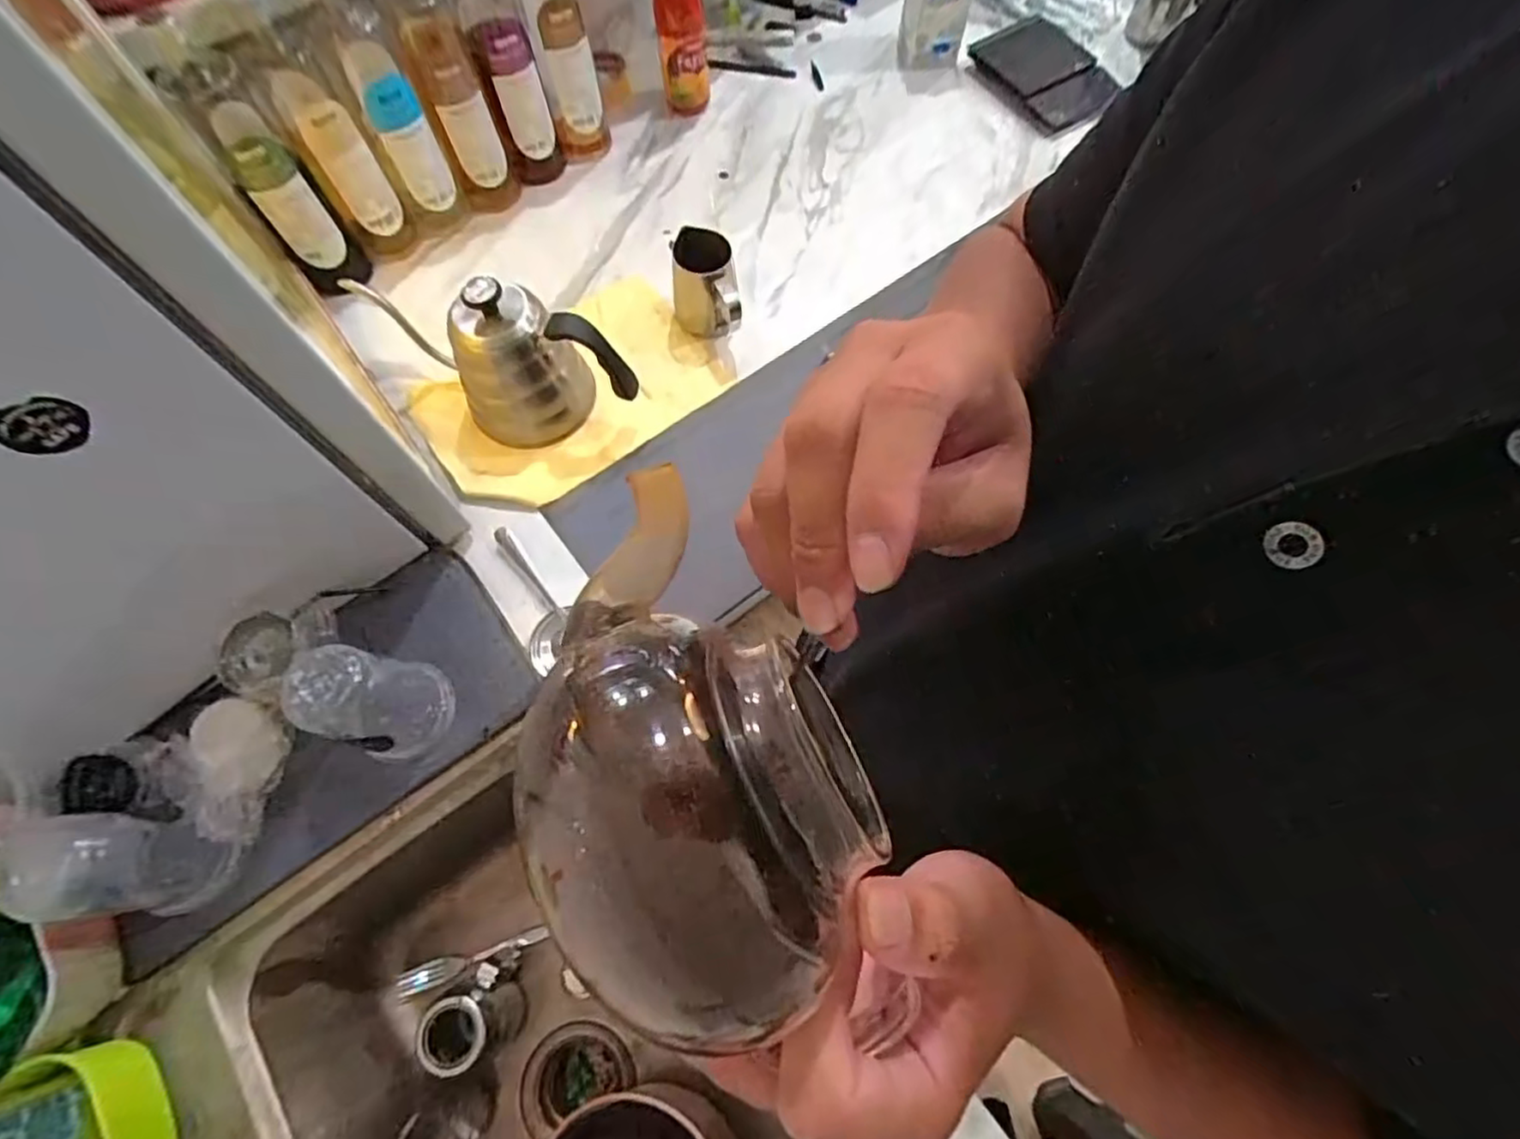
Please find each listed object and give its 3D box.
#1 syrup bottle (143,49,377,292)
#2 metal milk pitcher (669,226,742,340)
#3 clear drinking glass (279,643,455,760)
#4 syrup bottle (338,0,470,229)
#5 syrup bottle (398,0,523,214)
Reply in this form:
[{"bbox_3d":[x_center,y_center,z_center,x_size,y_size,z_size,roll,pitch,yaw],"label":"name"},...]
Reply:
[{"bbox_3d":[-0.483,-0.379,0.676,0.065,0.221,0.056,-30,71,-11],"label":"syrup bottle"},{"bbox_3d":[-0.058,-0.293,0.710,0.062,0.103,0.083,-11,68,-4],"label":"metal milk pitcher"},{"bbox_3d":[-0.307,0.104,0.537,0.065,0.125,0.076,17,69,7],"label":"clear drinking glass"},{"bbox_3d":[-0.375,-0.465,0.699,0.065,0.206,0.054,-25,70,-9],"label":"syrup bottle"},{"bbox_3d":[-0.325,-0.505,0.718,0.063,0.225,0.052,-25,70,-9],"label":"syrup bottle"}]

